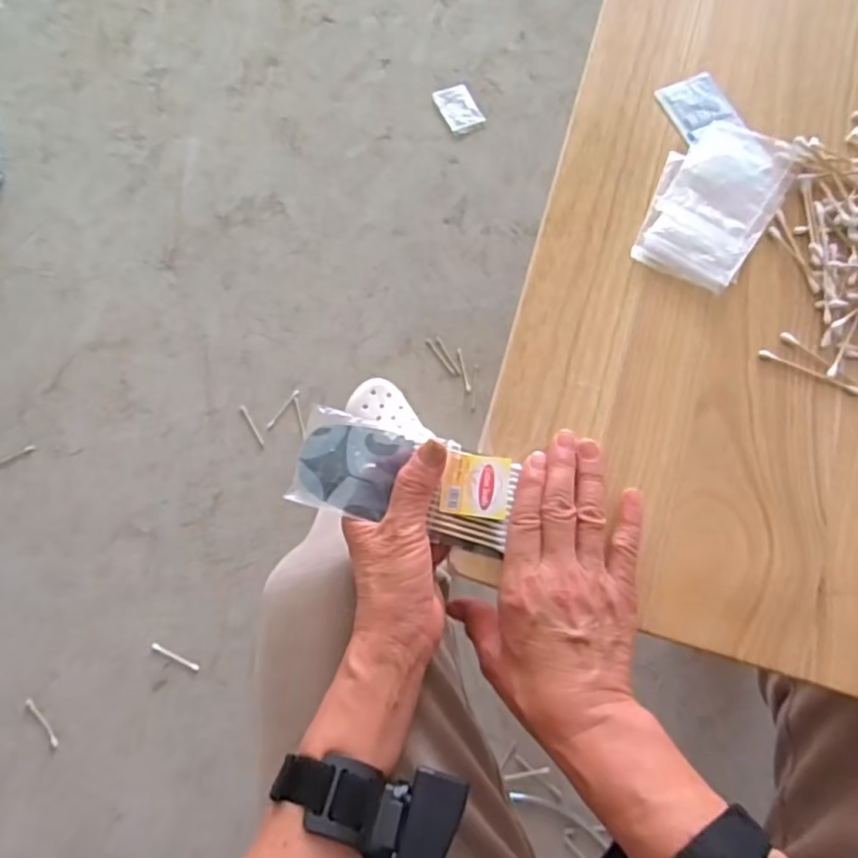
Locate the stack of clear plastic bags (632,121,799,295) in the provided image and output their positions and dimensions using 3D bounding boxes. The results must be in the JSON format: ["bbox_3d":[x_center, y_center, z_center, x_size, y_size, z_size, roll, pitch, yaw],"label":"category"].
[{"bbox_3d":[0.215,-0.171,0.459,0.083,0.011,0.142,25,75,6],"label":"stack of clear plastic bags"}]

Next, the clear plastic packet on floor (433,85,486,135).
[{"bbox_3d":[0.055,-0.584,1.120,0.069,0.006,0.102,-27,76,-8],"label":"clear plastic packet on floor"}]

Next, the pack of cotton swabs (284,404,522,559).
[{"bbox_3d":[-0.016,0.032,0.393,0.135,0.007,0.062,15,75,2],"label":"pack of cotton swabs"}]

